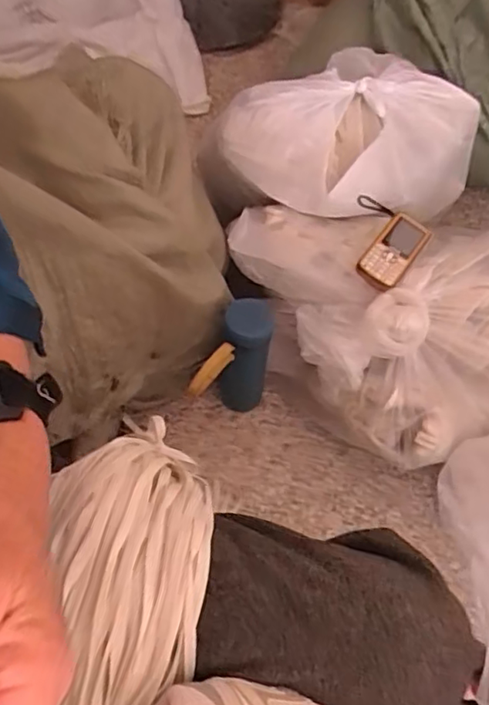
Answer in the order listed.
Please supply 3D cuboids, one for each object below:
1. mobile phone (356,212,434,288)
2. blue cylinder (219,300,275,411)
[{"bbox_3d":[0.192,-0.133,0.762,0.055,0.015,0.112,37,67,7],"label":"mobile phone"},{"bbox_3d":[-0.001,0.014,0.856,0.064,0.223,0.062,1,58,-1],"label":"blue cylinder"}]

